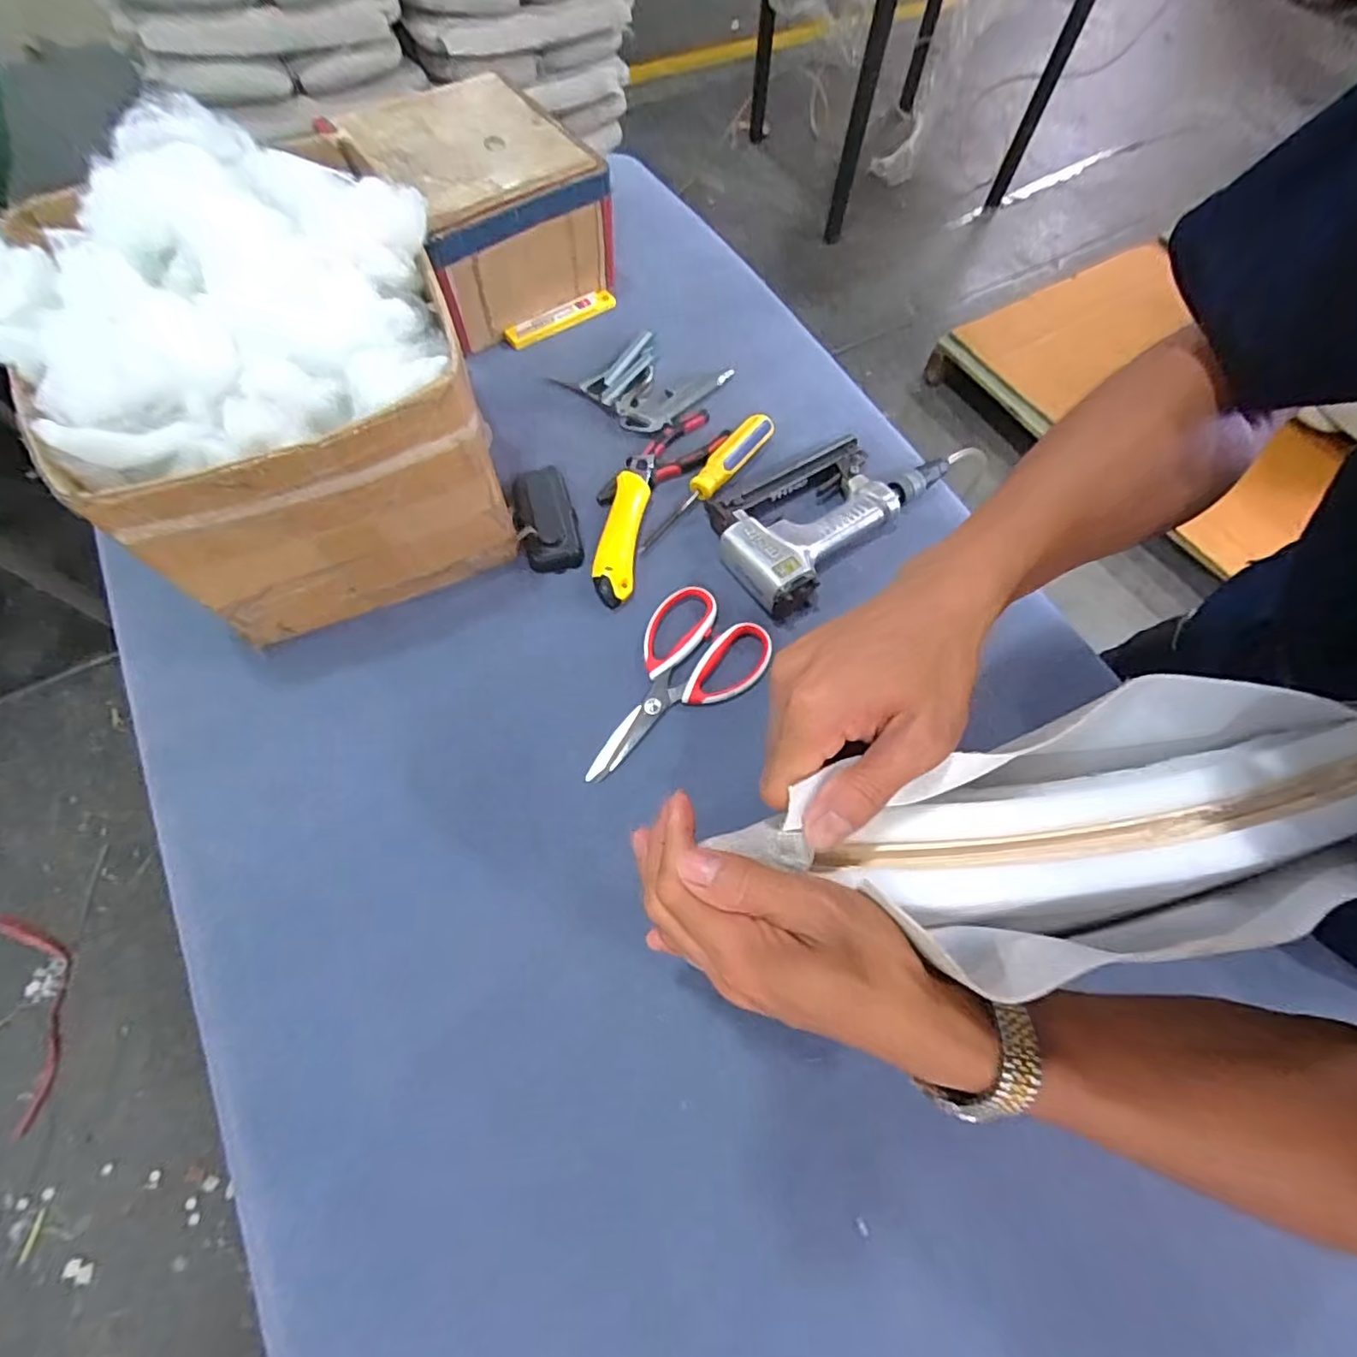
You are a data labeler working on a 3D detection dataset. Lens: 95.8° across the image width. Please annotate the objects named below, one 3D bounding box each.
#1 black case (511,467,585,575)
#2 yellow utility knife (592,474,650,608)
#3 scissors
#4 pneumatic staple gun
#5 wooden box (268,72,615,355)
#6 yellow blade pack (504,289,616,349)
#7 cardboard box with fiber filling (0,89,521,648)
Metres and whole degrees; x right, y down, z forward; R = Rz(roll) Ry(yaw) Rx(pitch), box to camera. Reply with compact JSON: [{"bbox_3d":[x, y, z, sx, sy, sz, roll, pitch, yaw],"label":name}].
[{"bbox_3d":[-0.124,-0.154,0.571,0.053,0.024,0.109,-14,67,-8],"label":"black case"},{"bbox_3d":[-0.054,-0.132,0.570,0.037,0.016,0.139,7,66,2],"label":"yellow utility knife"},{"bbox_3d":[-0.009,0.008,0.516,0.104,0.010,0.189,36,70,13],"label":"scissors"},{"bbox_3d":[0.161,-0.180,0.588,0.283,0.041,0.135,-35,71,-16],"label":"pneumatic staple gun"},{"bbox_3d":[-0.205,-0.505,0.662,0.201,0.125,0.206,-33,71,-15],"label":"wooden box"},{"bbox_3d":[-0.132,-0.410,0.695,0.136,0.015,0.022,-34,71,-15],"label":"yellow blade pack"},{"bbox_3d":[-0.302,-0.218,0.477,0.273,0.230,0.271,-24,69,-12],"label":"cardboard box with fiber filling"}]

